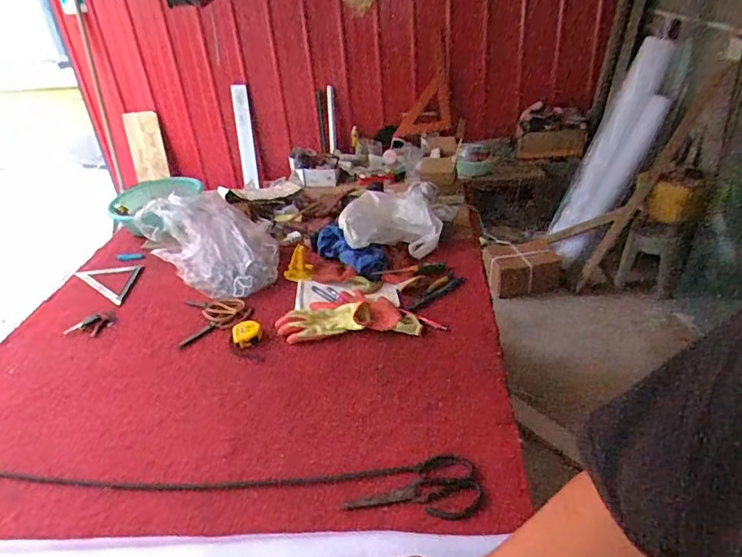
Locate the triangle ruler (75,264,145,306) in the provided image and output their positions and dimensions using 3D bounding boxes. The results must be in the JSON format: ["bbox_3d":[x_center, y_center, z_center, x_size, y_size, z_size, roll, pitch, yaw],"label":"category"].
[{"bbox_3d":[-0.784,-0.007,1.577,0.287,0.019,0.141,22,46,35],"label":"triangle ruler"}]

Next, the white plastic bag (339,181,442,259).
[{"bbox_3d":[0.058,-0.161,1.509,0.284,0.118,0.236,-5,32,1],"label":"white plastic bag"}]

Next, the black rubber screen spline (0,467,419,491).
[{"bbox_3d":[-0.382,0.353,0.921,0.917,0.016,0.052,-2,32,7],"label":"black rubber screen spline"}]

